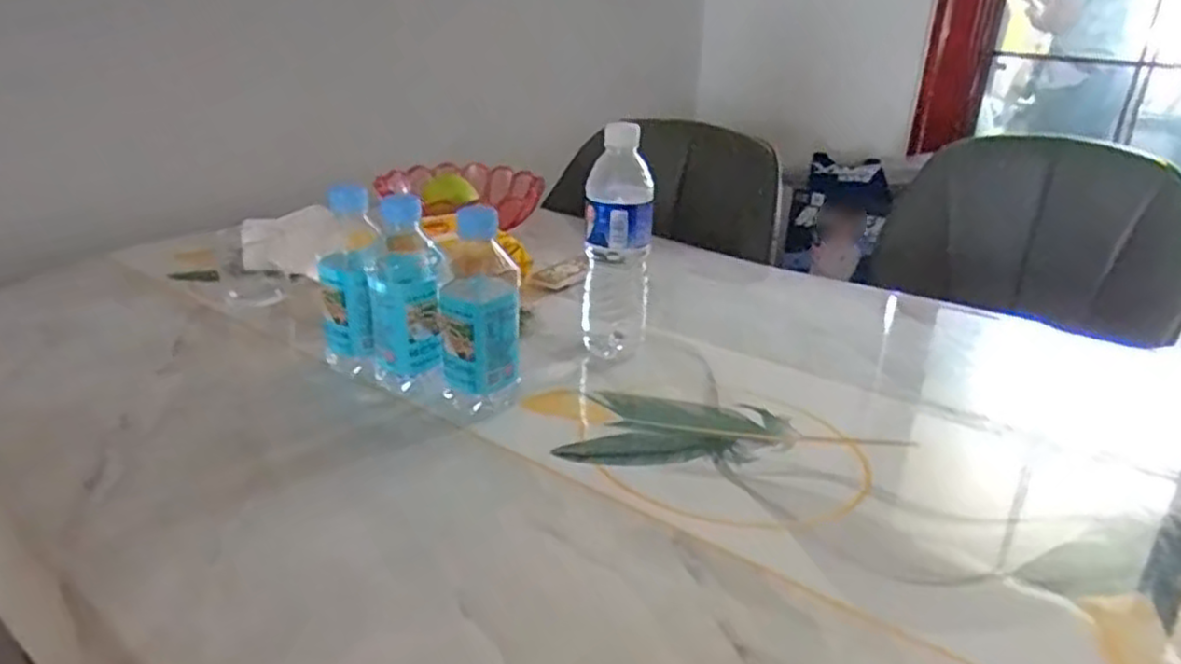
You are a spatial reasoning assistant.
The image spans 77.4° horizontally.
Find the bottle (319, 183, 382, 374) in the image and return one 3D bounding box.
[{"bbox_3d":[-0.222,-0.045,0.694,0.065,0.176,0.055,10,25,16],"label":"bottle"}]

